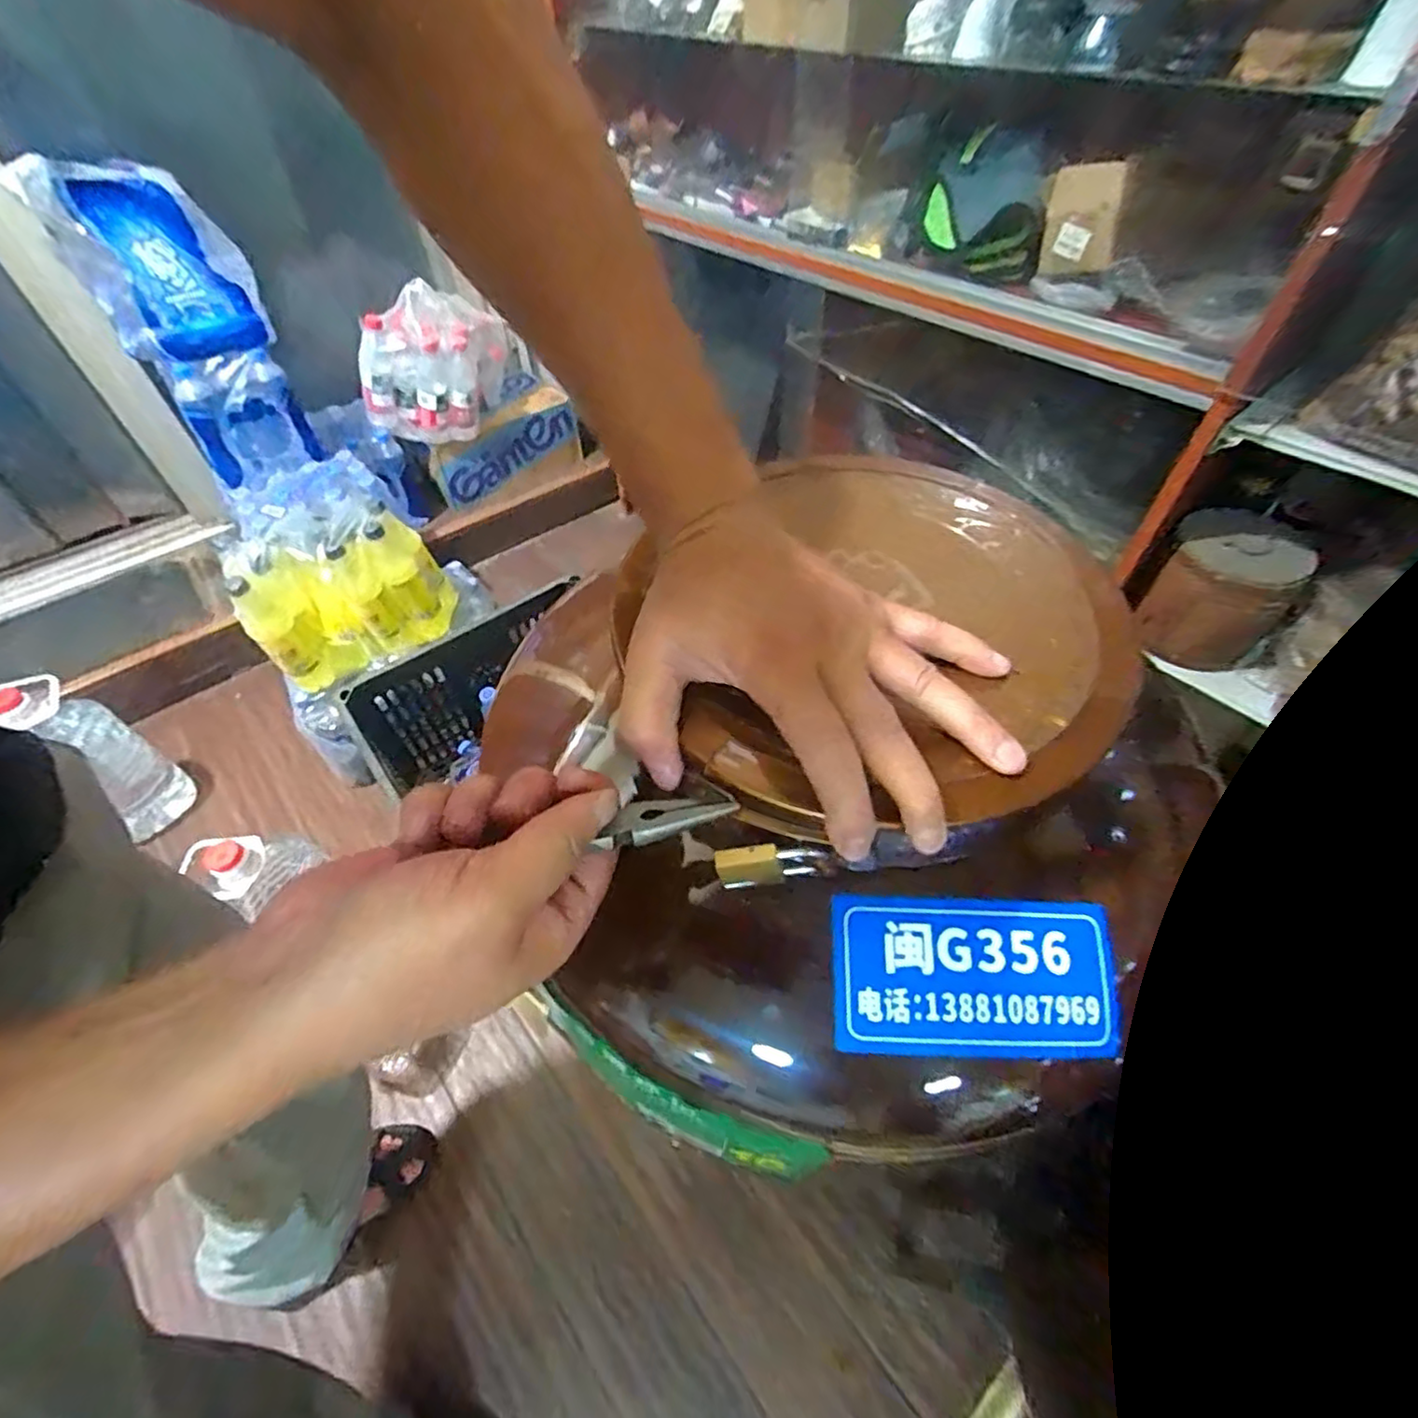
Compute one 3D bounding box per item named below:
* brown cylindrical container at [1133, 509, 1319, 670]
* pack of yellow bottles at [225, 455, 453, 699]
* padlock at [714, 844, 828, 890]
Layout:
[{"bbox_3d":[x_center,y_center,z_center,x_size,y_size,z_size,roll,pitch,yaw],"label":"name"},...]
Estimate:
[{"bbox_3d":[0.692,-0.167,0.883,0.167,0.163,0.131,21,54,18],"label":"brown cylindrical container"},{"bbox_3d":[-0.631,-0.217,1.108,0.313,0.237,0.179,-31,56,-21],"label":"pack of yellow bottles"},{"bbox_3d":[0.023,0.061,0.248,0.040,0.022,0.007,-2,51,0],"label":"padlock"}]

